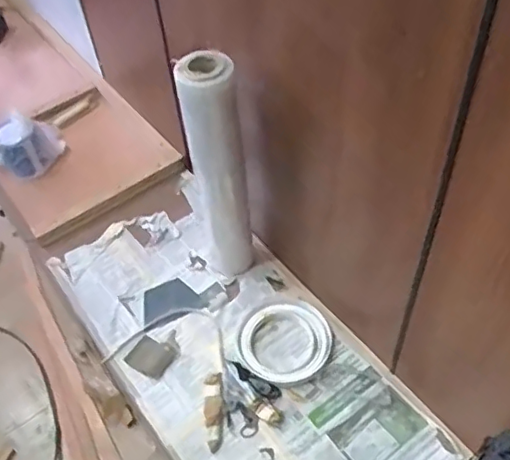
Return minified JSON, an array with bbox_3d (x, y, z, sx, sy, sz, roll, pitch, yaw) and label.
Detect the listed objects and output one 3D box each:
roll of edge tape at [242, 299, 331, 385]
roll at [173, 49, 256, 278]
[{"bbox_3d":[0.059,0.211,1.169,0.174,0.020,0.182,-2,51,2],"label":"roll of edge tape"},{"bbox_3d":[-0.067,-0.090,1.122,0.097,0.533,0.087,-8,51,-2],"label":"roll"}]

